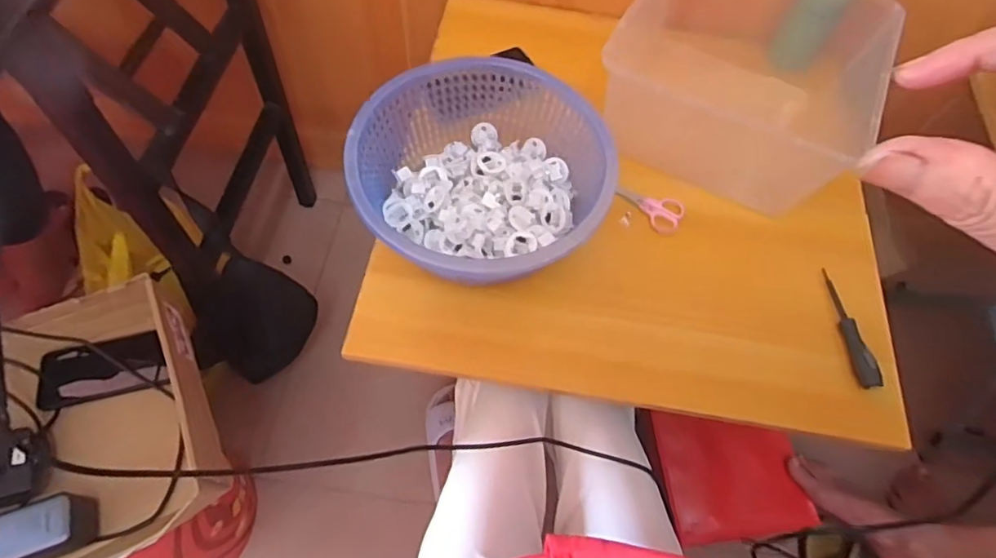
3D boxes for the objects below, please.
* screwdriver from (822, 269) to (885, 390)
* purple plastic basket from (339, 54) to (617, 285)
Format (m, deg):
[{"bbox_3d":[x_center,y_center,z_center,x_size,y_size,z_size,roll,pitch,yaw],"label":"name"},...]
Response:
[{"bbox_3d":[0.399,0.056,0.631,0.022,0.014,0.136,-4,63,-6],"label":"screwdriver"},{"bbox_3d":[-0.018,-0.115,0.621,0.265,0.092,0.264,2,63,-3],"label":"purple plastic basket"}]

